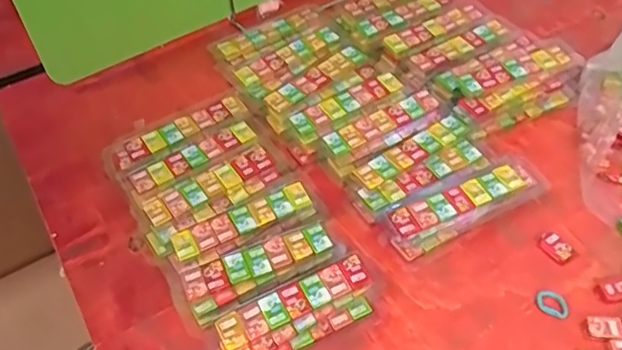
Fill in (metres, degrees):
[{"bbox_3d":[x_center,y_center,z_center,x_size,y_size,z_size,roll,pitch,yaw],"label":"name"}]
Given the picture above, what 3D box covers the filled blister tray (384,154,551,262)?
[{"bbox_3d":[0.133,0.021,0.500,0.154,0.038,0.048,-23,52,-16],"label":"filled blister tray"}]

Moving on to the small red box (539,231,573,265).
[{"bbox_3d":[0.204,0.060,0.482,0.019,0.009,0.026,-33,55,-23],"label":"small red box"}]

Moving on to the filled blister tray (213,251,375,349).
[{"bbox_3d":[-0.011,0.105,0.435,0.125,0.027,0.042,-24,52,-17],"label":"filled blister tray"}]

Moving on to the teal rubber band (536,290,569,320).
[{"bbox_3d":[0.189,0.100,0.450,0.021,0.004,0.025,-37,57,-26],"label":"teal rubber band"}]

